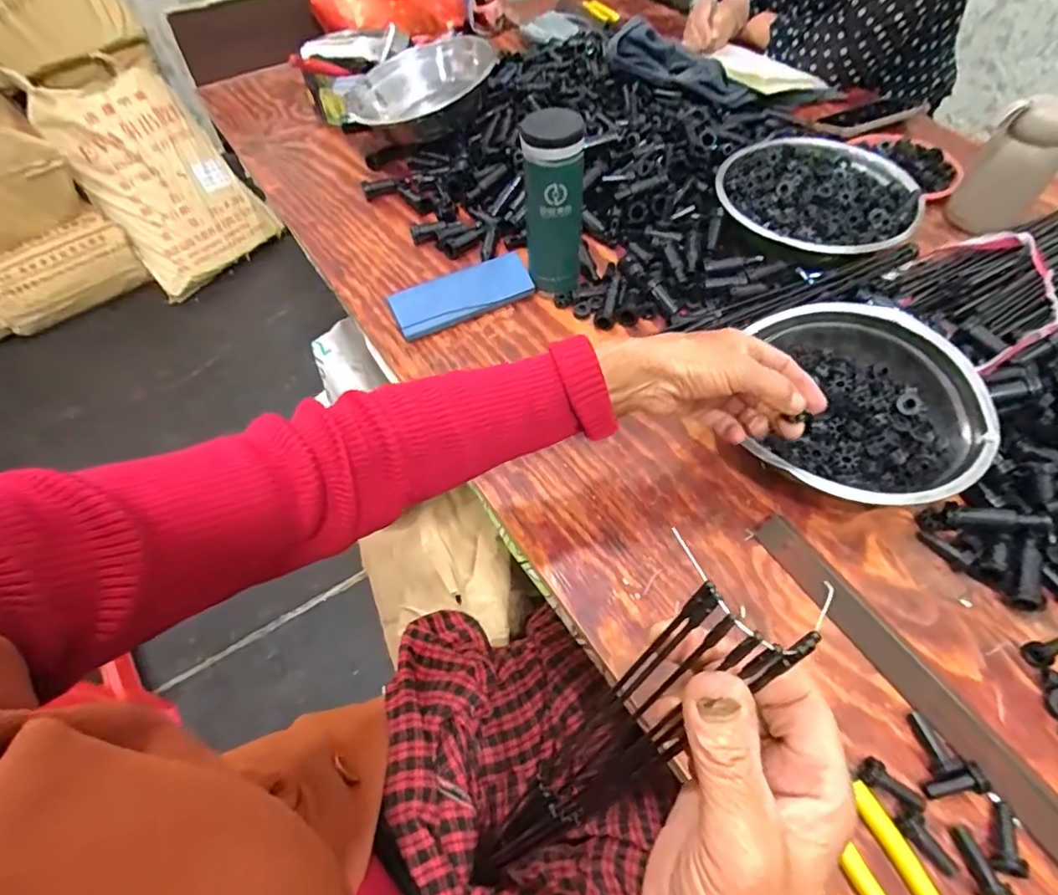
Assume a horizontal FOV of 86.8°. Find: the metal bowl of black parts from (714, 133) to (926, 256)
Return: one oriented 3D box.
[{"bbox_3d":[0.337,-0.293,0.659,0.221,0.041,0.223,0,54,0],"label":"metal bowl of black parts"}]

